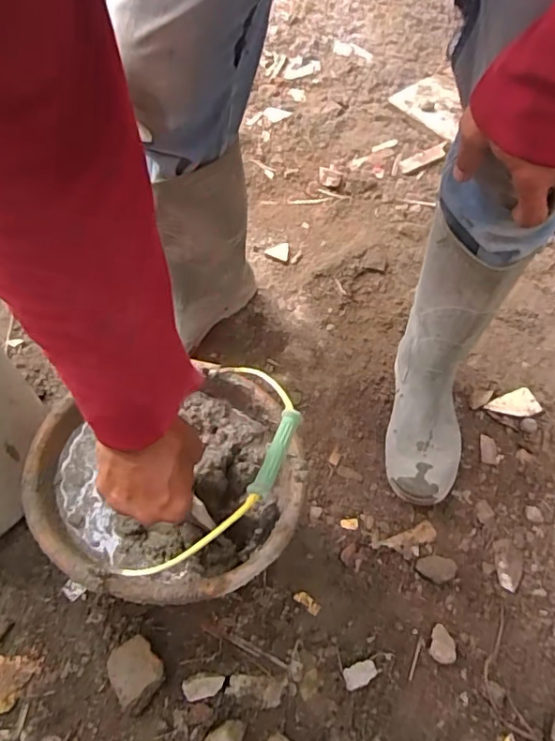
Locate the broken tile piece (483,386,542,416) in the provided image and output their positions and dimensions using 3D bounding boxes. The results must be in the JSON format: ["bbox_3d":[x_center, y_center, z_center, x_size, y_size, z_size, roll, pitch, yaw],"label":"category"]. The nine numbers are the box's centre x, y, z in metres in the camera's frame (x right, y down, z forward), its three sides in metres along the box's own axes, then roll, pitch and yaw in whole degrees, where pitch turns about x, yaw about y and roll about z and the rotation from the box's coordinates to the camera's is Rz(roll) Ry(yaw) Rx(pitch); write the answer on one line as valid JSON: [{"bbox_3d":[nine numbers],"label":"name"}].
[{"bbox_3d":[0.367,0.055,0.854,0.077,0.008,0.044,-19,61,-9],"label":"broken tile piece"}]

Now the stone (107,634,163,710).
[{"bbox_3d":[-0.166,0.352,0.649,0.059,0.041,0.064,-33,66,-15],"label":"stone"}]

